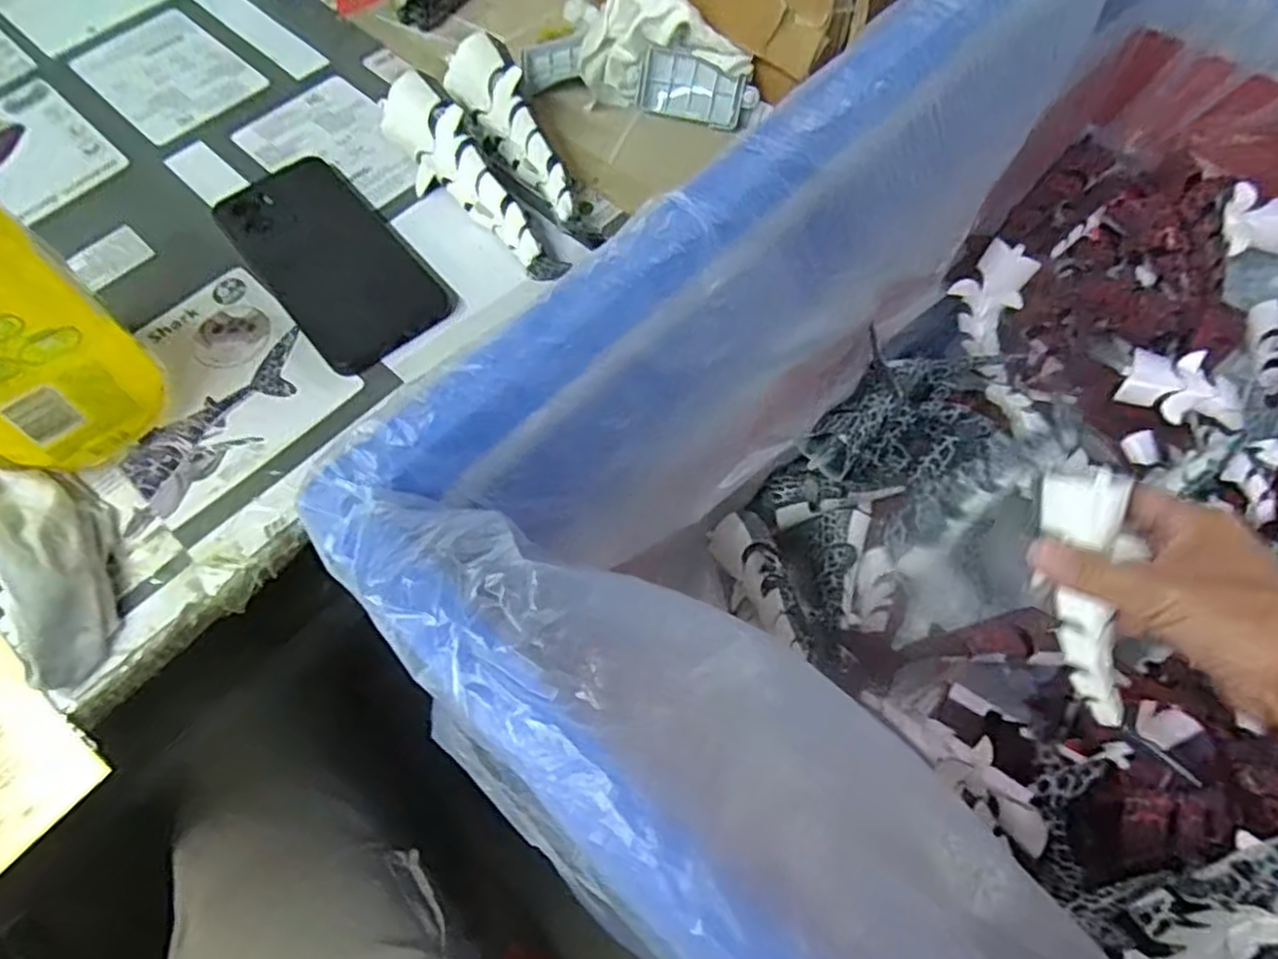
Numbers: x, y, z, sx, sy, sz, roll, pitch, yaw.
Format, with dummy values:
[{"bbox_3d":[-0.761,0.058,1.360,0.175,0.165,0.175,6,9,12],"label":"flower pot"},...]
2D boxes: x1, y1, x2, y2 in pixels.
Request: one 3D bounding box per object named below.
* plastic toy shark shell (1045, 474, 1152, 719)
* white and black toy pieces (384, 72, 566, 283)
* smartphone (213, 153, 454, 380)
[{"bbox_3d":[0.254,0.066,0.415,0.044,0.013,0.145,-6,100,-1],"label":"plastic toy shark shell"},{"bbox_3d":[-0.106,-0.179,0.443,0.038,0.047,0.146,-32,67,-13],"label":"white and black toy pieces"},{"bbox_3d":[-0.184,-0.134,0.442,0.079,0.012,0.174,-38,68,-15],"label":"smartphone"}]

